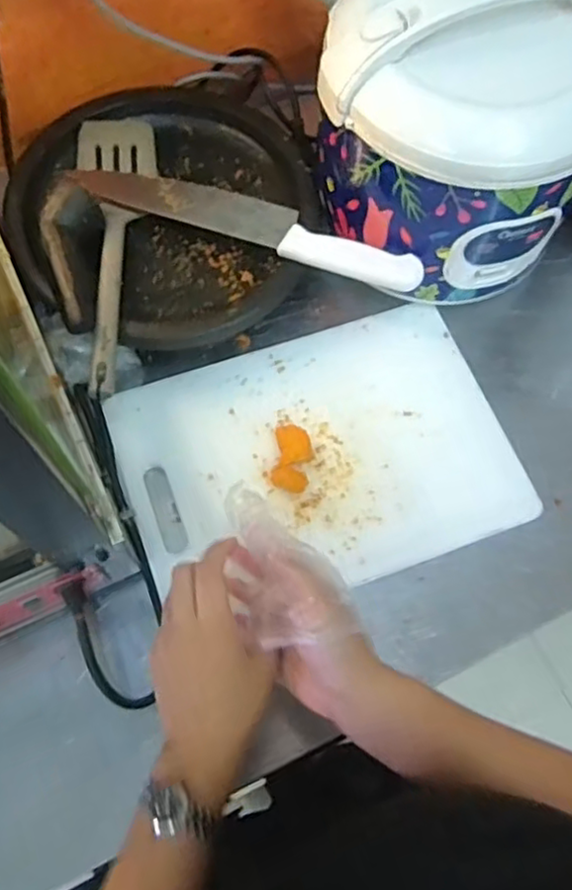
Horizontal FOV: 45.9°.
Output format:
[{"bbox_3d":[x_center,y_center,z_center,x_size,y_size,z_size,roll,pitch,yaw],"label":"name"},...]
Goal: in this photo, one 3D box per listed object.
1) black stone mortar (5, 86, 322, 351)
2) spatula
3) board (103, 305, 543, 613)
[{"bbox_3d":[-0.117,-0.224,0.674,0.283,0.080,0.298,1,68,-3],"label":"black stone mortar"},{"bbox_3d":[-0.152,-0.183,0.633,0.075,0.045,0.318,-7,69,-6],"label":"spatula"},{"bbox_3d":[0.029,0.009,0.628,0.346,0.017,0.243,-18,71,-10],"label":"board"}]

